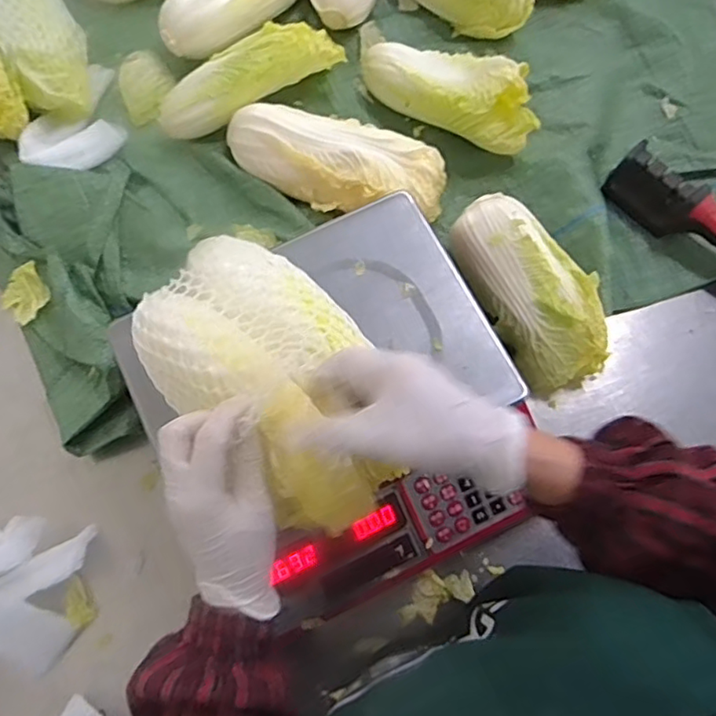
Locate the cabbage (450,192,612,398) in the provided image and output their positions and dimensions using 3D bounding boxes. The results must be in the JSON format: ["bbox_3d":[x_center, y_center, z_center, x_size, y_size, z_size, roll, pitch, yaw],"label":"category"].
[{"bbox_3d":[0.167,-0.071,0.592,0.096,0.078,0.188,-28,75,-7],"label":"cabbage"}]

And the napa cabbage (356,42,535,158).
[{"bbox_3d":[0.098,-0.294,0.640,0.200,0.063,0.082,32,77,10],"label":"napa cabbage"}]

